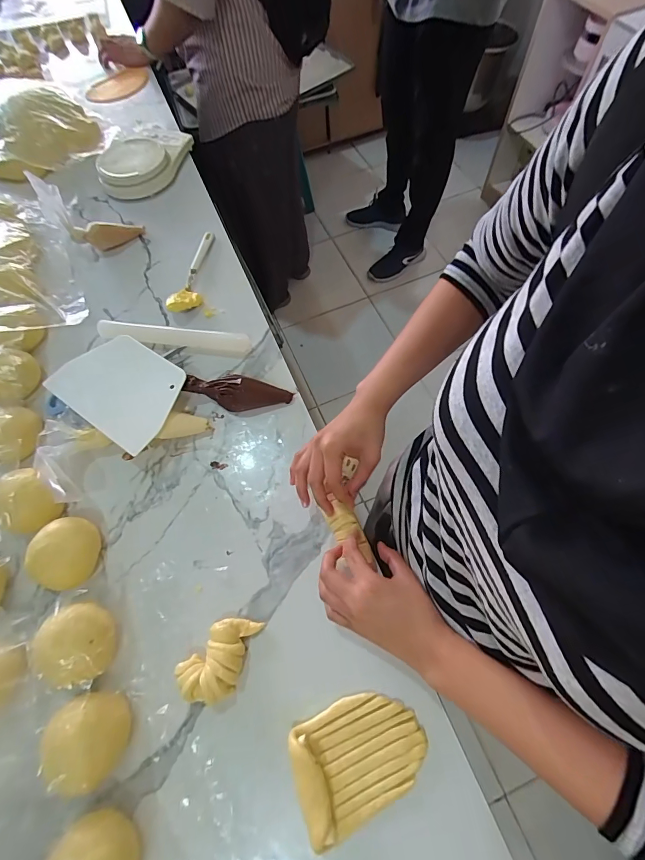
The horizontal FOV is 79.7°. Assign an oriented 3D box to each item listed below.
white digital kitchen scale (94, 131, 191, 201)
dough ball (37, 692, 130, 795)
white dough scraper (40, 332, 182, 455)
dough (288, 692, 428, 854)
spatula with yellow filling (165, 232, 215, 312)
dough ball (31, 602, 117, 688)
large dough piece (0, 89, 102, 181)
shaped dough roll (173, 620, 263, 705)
[{"bbox_3d":[-0.349,-0.529,0.745,0.149,0.049,0.190,7,66,7],"label":"white digital kitchen scale"},{"bbox_3d":[-0.212,0.278,0.347,0.066,0.037,0.071,-1,65,3],"label":"dough ball"},{"bbox_3d":[-0.261,-0.058,0.503,0.165,0.009,0.118,34,72,12],"label":"white dough scraper"},{"bbox_3d":[0.033,0.295,0.352,0.119,0.024,0.085,-26,66,-8],"label":"dough"},{"bbox_3d":[-0.197,-0.256,0.616,0.043,0.022,0.185,8,66,7],"label":"spatula with yellow filling"},{"bbox_3d":[-0.244,0.209,0.381,0.068,0.036,0.069,-1,65,3],"label":"dough ball"},{"bbox_3d":[-0.567,-0.578,0.756,0.222,0.052,0.233,-1,65,3],"label":"large dough piece"},{"bbox_3d":[-0.099,0.225,0.383,0.053,0.025,0.085,37,72,18],"label":"shaped dough roll"}]

